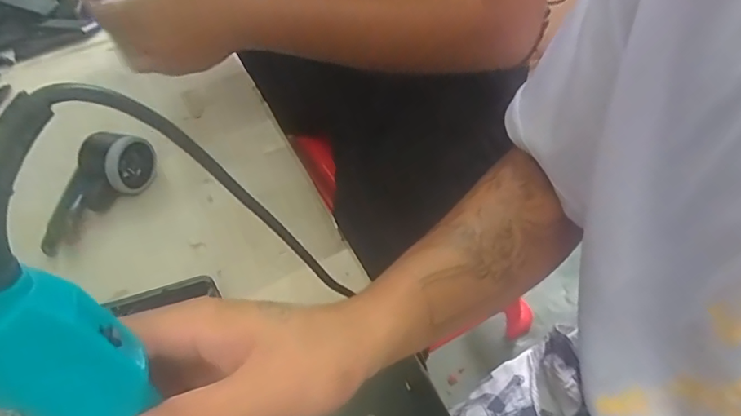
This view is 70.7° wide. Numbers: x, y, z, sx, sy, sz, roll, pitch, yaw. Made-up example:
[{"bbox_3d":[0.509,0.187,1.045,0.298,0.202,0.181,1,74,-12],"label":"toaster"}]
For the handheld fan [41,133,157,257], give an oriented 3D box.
[{"bbox_3d":[-0.283,-0.019,0.525,0.049,0.049,0.140,25,70,27],"label":"handheld fan"}]

